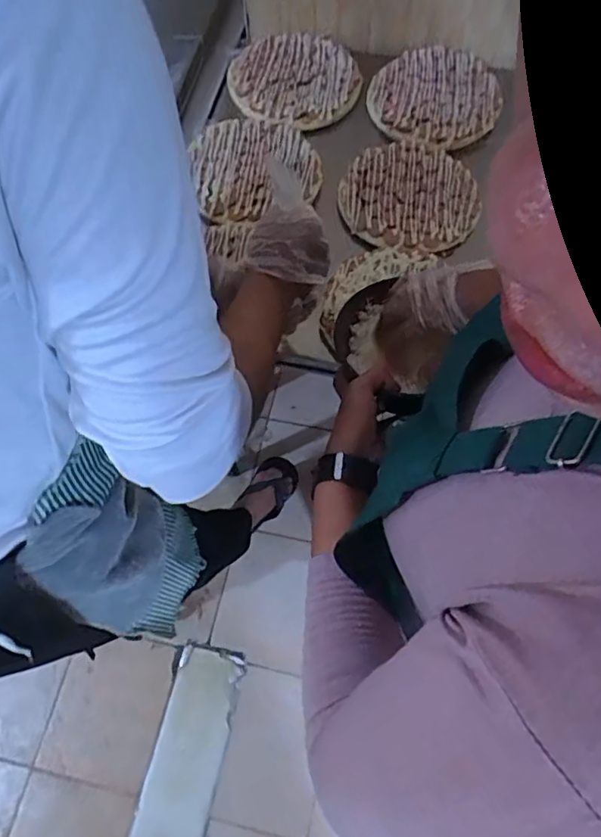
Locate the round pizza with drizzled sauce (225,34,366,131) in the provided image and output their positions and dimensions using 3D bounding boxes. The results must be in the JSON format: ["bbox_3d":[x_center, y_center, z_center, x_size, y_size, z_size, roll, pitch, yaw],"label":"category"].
[{"bbox_3d":[-0.008,-0.539,0.911,0.201,0.031,0.187,0,66,1],"label":"round pizza with drizzled sauce"}]

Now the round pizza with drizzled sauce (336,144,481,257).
[{"bbox_3d":[0.156,-0.321,0.825,0.192,0.015,0.189,0,66,1],"label":"round pizza with drizzled sauce"}]

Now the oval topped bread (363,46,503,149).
[{"bbox_3d":[0.208,-0.507,0.897,0.197,0.022,0.202,-12,66,-4],"label":"oval topped bread"}]

